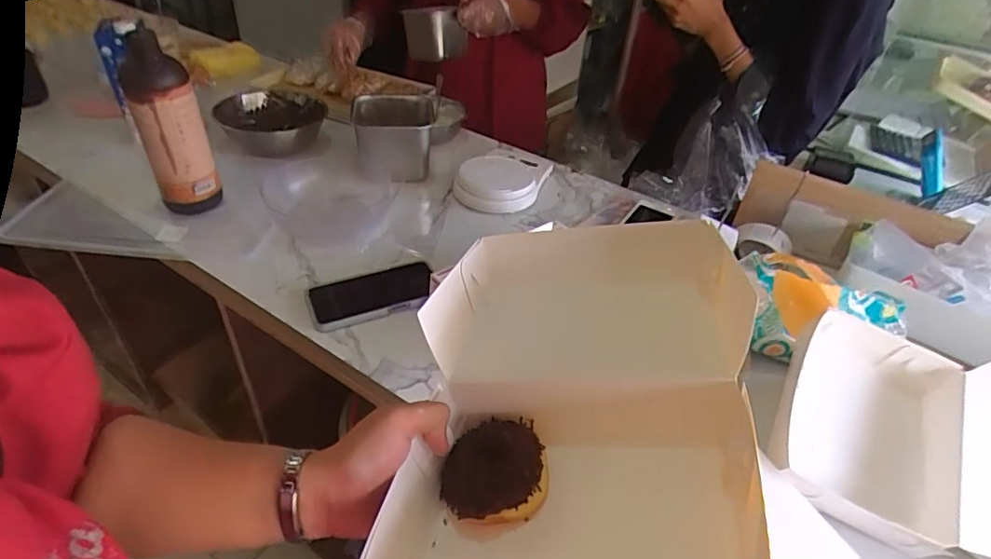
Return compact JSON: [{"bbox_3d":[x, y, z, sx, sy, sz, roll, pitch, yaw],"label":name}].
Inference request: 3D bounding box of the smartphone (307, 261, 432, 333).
[{"bbox_3d":[-0.160,0.021,0.701,0.159,0.013,0.085,-12,41,-17],"label":"smartphone"}]

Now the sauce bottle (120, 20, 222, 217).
[{"bbox_3d":[-0.458,-0.203,0.762,0.081,0.260,0.065,-23,45,-28],"label":"sauce bottle"}]

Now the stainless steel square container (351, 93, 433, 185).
[{"bbox_3d":[-0.181,-0.248,0.976,0.147,0.119,0.172,-4,39,-8],"label":"stainless steel square container"}]

